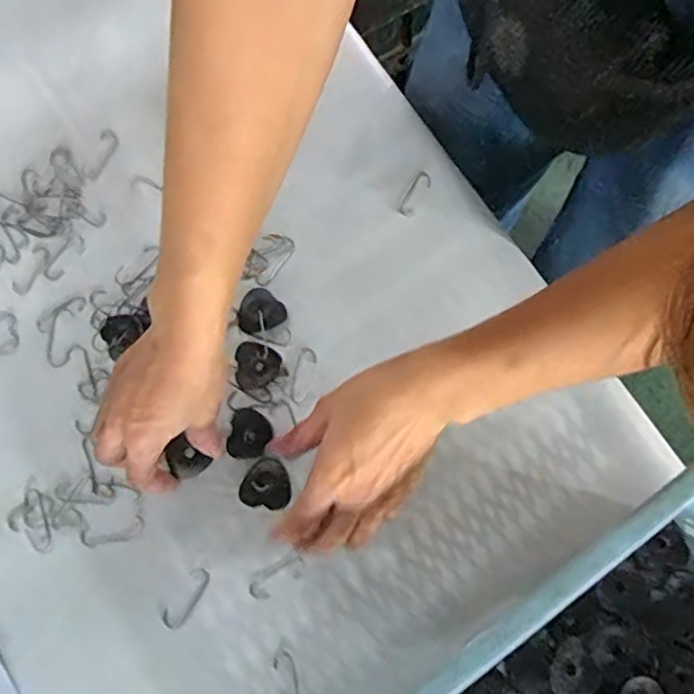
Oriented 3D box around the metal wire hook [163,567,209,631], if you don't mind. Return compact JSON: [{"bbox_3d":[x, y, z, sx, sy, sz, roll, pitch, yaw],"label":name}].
[{"bbox_3d":[-0.110,0.173,0.437,0.015,0.004,0.044,32,77,10],"label":"metal wire hook"}]

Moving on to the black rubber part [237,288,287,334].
[{"bbox_3d":[-0.067,-0.026,0.486,0.032,0.013,0.036,38,78,12],"label":"black rubber part"}]

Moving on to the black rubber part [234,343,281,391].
[{"bbox_3d":[-0.067,0.015,0.472,0.032,0.011,0.034,0,74,2],"label":"black rubber part"}]

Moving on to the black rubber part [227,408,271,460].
[{"bbox_3d":[-0.071,0.064,0.463,0.029,0.005,0.035,8,74,4],"label":"black rubber part"}]

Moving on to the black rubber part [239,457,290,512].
[{"bbox_3d":[-0.057,0.097,0.453,0.034,0.004,0.034,0,74,2],"label":"black rubber part"}]

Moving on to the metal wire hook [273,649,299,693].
[{"bbox_3d":[-0.040,0.221,0.417,0.016,0.004,0.041,-7,73,0],"label":"metal wire hook"}]

